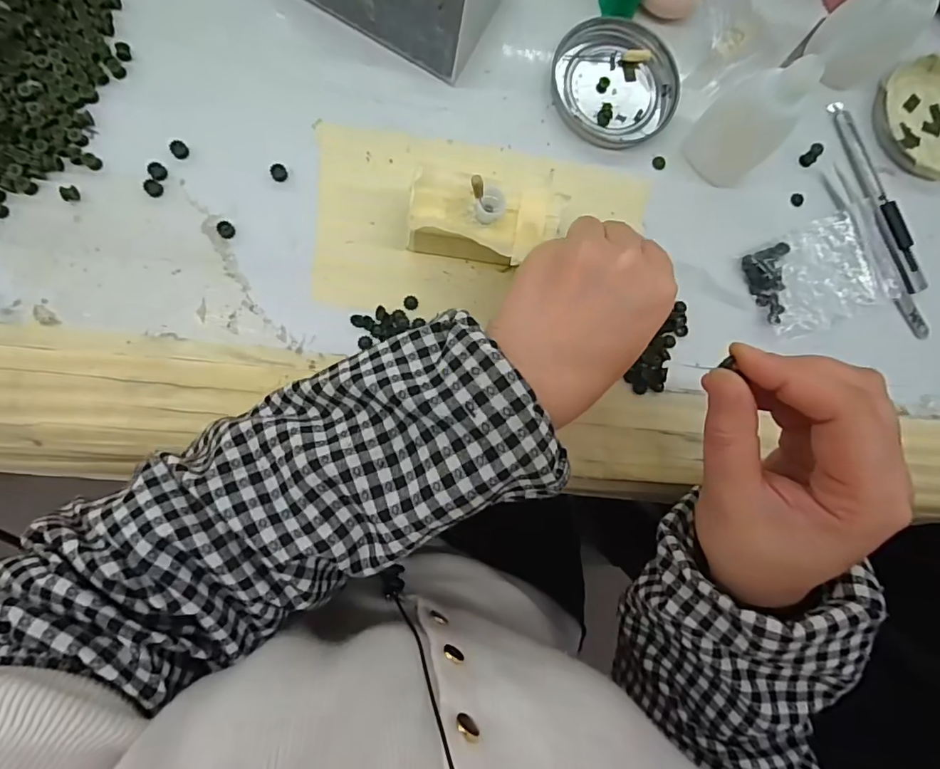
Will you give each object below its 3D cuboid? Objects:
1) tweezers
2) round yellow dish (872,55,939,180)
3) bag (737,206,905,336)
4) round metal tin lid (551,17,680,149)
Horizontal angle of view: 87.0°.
[{"bbox_3d":[0.266,-0.086,0.322,0.018,0.007,0.124,-30,91,-7],"label":"tweezers"},{"bbox_3d":[0.312,-0.179,0.333,0.080,0.010,0.077,0,87,-7],"label":"round yellow dish"},{"bbox_3d":[0.220,-0.069,0.311,0.088,0.013,0.063,-24,90,-7],"label":"bag"},{"bbox_3d":[0.090,-0.188,0.308,0.076,0.007,0.076,-4,88,-7],"label":"round metal tin lid"}]

